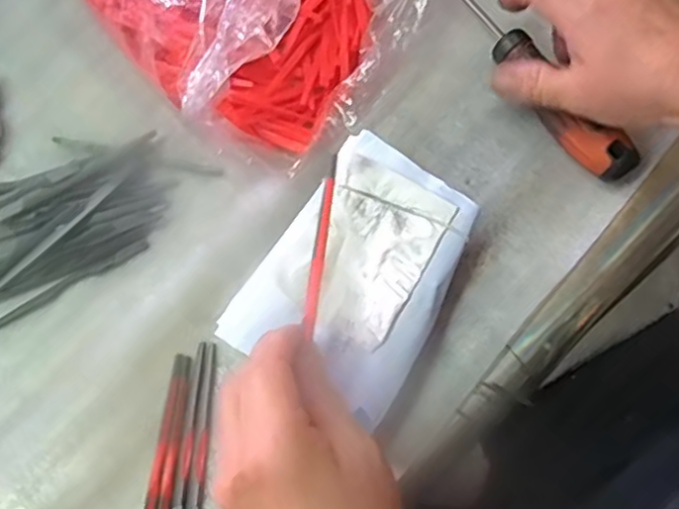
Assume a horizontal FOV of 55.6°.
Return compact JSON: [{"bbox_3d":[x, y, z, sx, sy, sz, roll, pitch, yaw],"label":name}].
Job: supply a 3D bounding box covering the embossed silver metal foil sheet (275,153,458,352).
[{"bbox_3d":[0.014,-0.004,0.323,0.059,0.012,0.086,29,76,8],"label":"embossed silver metal foil sheet"}]

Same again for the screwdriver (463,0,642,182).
[{"bbox_3d":[0.106,-0.125,0.388,0.025,0.030,0.197,-31,73,-8],"label":"screwdriver"}]

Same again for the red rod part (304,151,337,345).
[{"bbox_3d":[-0.008,-0.005,0.274,0.005,0.005,0.073,9,91,3],"label":"red rod part"}]

